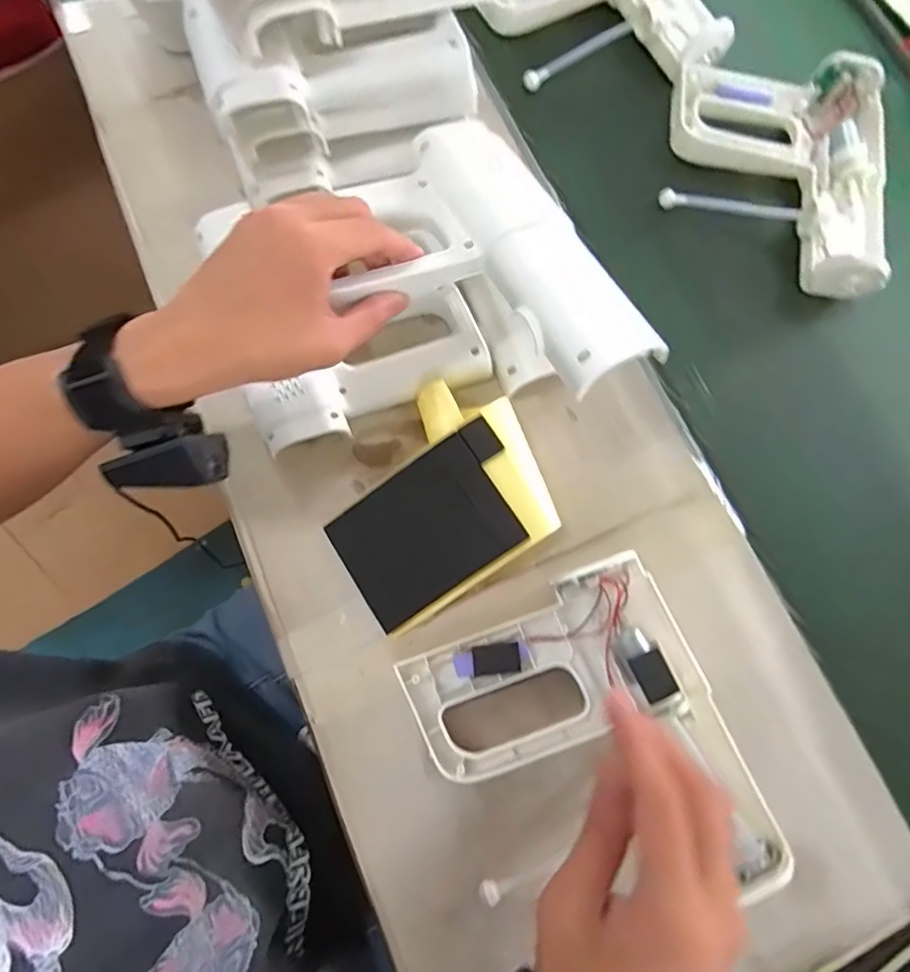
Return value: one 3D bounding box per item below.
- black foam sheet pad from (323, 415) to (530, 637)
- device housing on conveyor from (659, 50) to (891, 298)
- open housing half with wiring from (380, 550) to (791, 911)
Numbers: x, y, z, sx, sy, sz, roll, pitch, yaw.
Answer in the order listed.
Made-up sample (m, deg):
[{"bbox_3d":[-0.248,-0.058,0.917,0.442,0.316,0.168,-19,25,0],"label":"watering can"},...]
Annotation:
[{"bbox_3d":[-0.016,0.028,0.406,0.139,0.006,0.087,-35,84,6],"label":"black foam sheet pad"},{"bbox_3d":[0.284,-0.283,0.504,0.186,0.043,0.216,12,76,2],"label":"device housing on conveyor"},{"bbox_3d":[0.084,0.170,0.370,0.181,0.051,0.204,-23,78,-7],"label":"open housing half with wiring"}]

